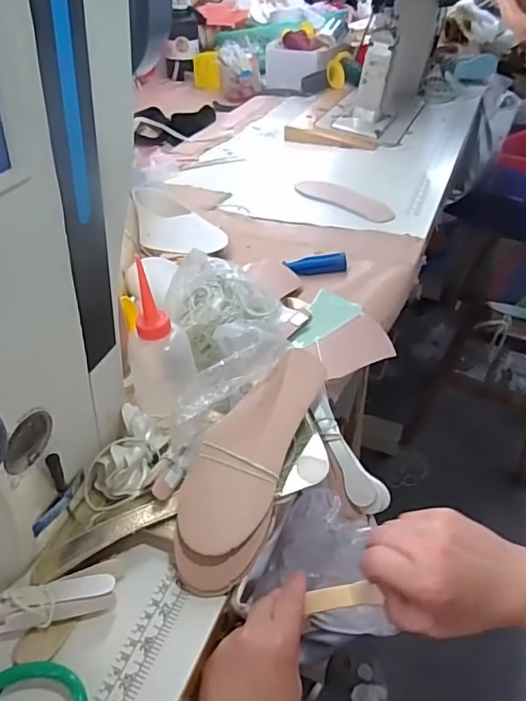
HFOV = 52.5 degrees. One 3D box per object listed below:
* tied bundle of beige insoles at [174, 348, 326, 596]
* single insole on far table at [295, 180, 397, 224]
[{"bbox_3d":[-0.012,0.087,0.457,0.073,0.051,0.220,14,42,16],"label":"tied bundle of beige insoles"},{"bbox_3d":[0.138,-0.255,0.895,0.196,0.008,0.062,31,49,32],"label":"single insole on far table"}]

